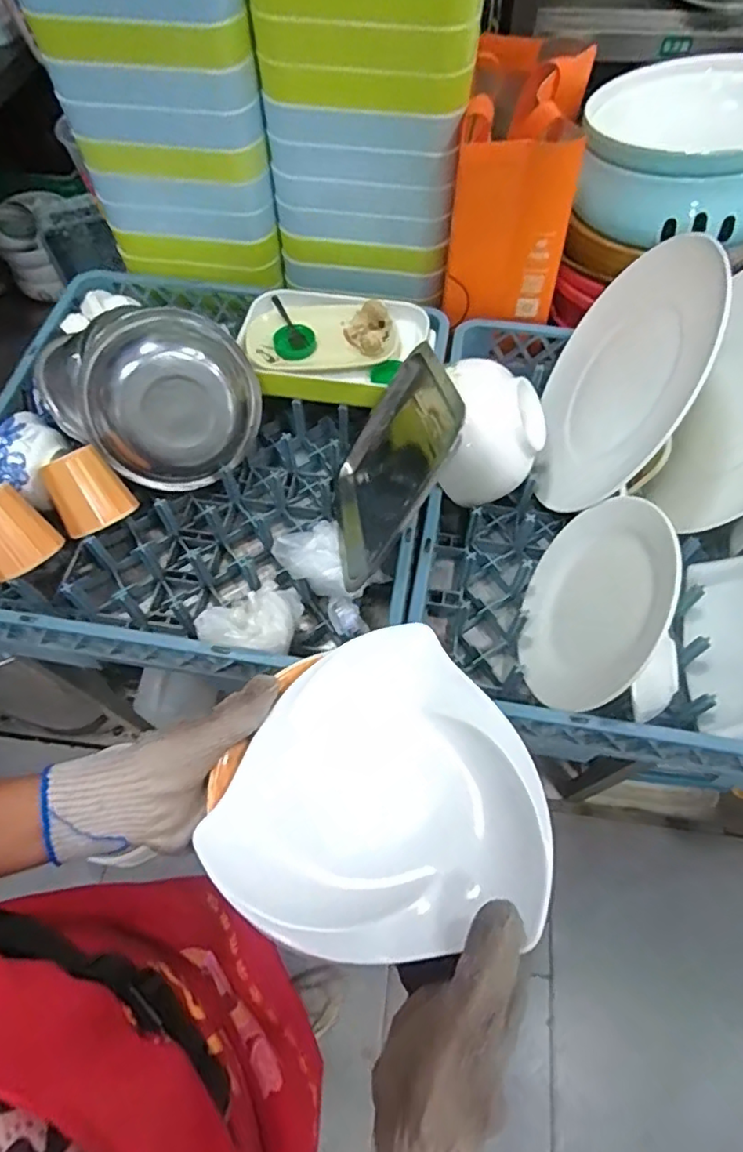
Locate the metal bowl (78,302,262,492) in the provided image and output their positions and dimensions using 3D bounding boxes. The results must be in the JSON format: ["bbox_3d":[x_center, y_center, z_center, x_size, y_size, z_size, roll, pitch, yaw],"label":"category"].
[{"bbox_3d":[-0.220,-0.191,0.634,0.183,0.197,0.094,-42,25,4],"label":"metal bowl"}]

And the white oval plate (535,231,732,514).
[{"bbox_3d":[0.251,-0.200,0.597,0.018,0.248,0.265,18,64,-14],"label":"white oval plate"}]

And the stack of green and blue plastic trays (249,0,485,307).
[{"bbox_3d":[0.001,-0.514,0.657,0.213,0.349,0.141,12,62,5],"label":"stack of green and blue plastic trays"}]

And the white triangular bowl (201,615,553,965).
[{"bbox_3d":[0.008,0.118,0.350,0.180,0.046,0.182,13,62,5],"label":"white triangular bowl"}]

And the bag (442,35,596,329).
[{"bbox_3d":[0.166,-0.459,0.707,0.136,0.201,0.216,8,61,3],"label":"bag"}]

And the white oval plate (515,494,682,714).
[{"bbox_3d":[0.197,0.025,0.530,0.015,0.189,0.191,21,62,-16],"label":"white oval plate"}]

